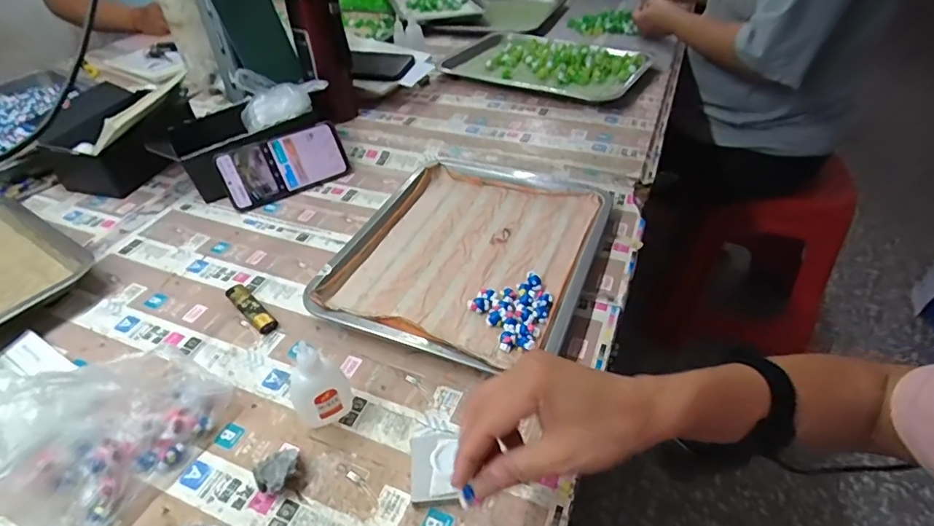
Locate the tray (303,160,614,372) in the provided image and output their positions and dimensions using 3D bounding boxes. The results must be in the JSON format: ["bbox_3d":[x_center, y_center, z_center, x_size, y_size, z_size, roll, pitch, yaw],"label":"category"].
[{"bbox_3d":[-0.001,-0.016,0.577,0.275,0.030,0.306,15,44,18],"label":"tray"}]

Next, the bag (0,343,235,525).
[{"bbox_3d":[-0.272,0.115,0.380,0.103,0.099,0.149,28,49,30],"label":"bag"}]

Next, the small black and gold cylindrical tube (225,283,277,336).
[{"bbox_3d":[-0.228,0.046,0.525,0.020,0.014,0.085,-33,50,-31],"label":"small black and gold cylindrical tube"}]

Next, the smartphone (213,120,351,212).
[{"bbox_3d":[-0.251,-0.135,0.691,0.165,0.080,0.009,-25,14,-20],"label":"smartphone"}]

